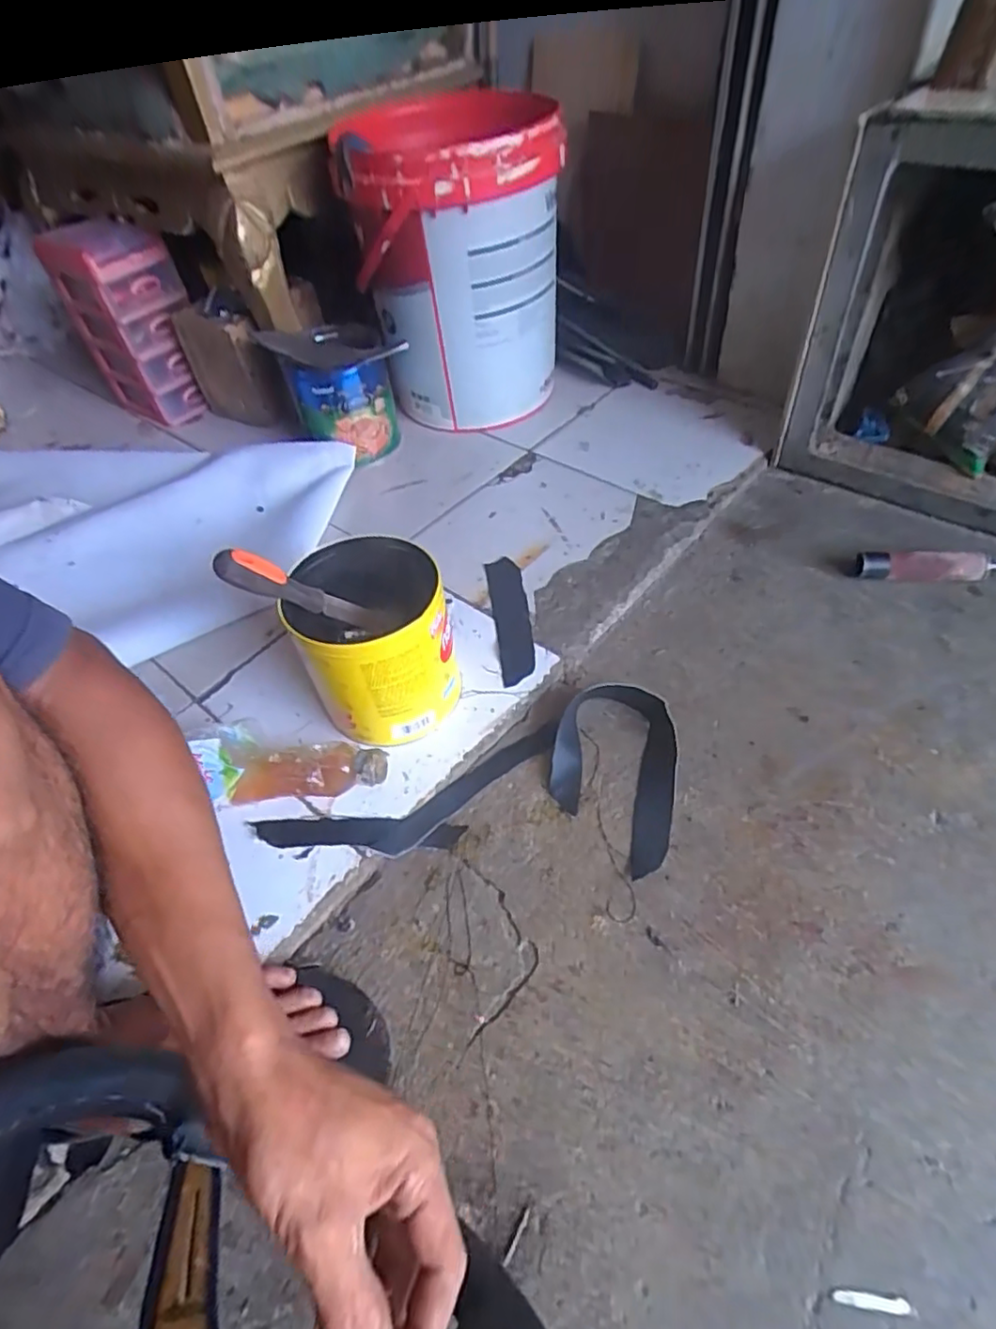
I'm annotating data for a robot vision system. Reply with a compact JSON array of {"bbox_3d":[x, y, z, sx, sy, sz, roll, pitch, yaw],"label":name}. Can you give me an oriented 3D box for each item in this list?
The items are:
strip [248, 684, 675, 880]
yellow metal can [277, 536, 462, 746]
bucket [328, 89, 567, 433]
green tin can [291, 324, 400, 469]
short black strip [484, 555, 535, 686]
[{"bbox_3d":[-0.024,0.099,0.639,0.389,0.032,0.196,2,50,8],"label":"strip"},{"bbox_3d":[-0.121,-0.020,0.647,0.141,0.159,0.146,-3,49,4],"label":"yellow metal can"},{"bbox_3d":[-0.052,-0.549,0.952,0.282,0.392,0.304,-8,49,0],"label":"bucket"},{"bbox_3d":[-0.226,-0.405,0.983,0.128,0.157,0.143,3,50,9],"label":"green tin can"},{"bbox_3d":[0.015,-0.059,0.764,0.043,0.009,0.197,-9,49,-1],"label":"short black strip"}]

